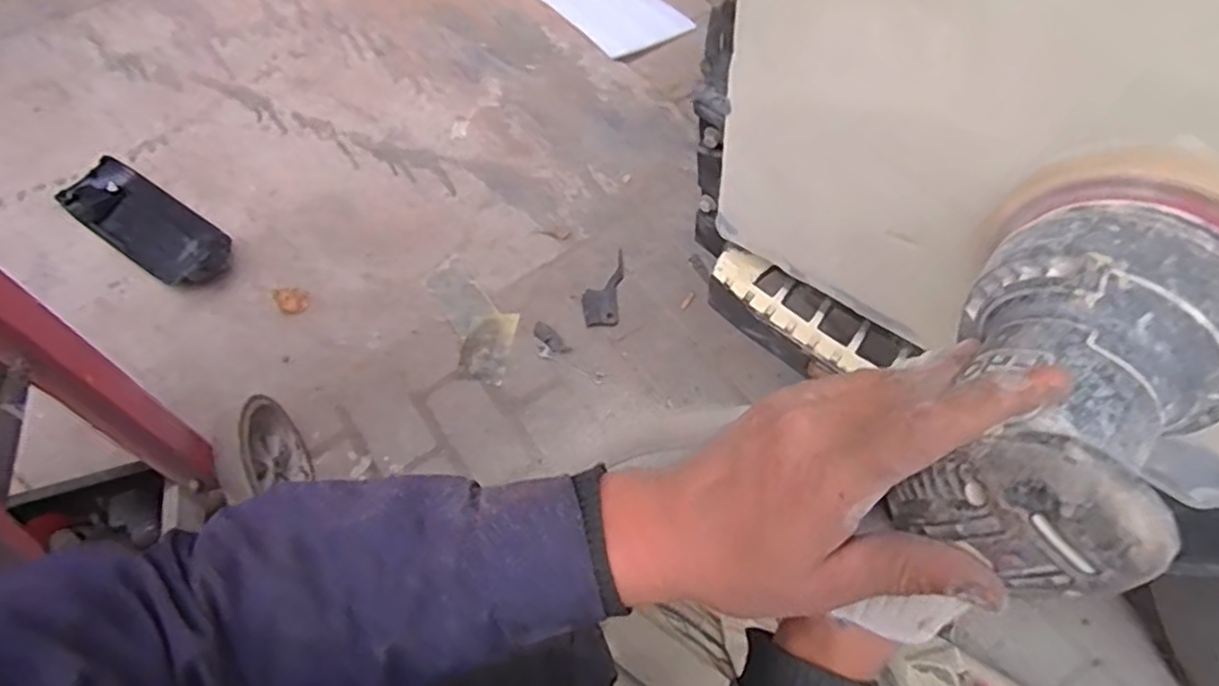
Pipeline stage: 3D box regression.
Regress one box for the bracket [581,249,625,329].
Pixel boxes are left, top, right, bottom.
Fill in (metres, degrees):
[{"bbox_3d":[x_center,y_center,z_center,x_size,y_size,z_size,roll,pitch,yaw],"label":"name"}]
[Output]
[{"bbox_3d":[-0.010,-0.093,1.144,0.061,0.018,0.151,3,59,5],"label":"bracket"}]

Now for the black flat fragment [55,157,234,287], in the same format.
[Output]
[{"bbox_3d":[-0.753,-0.193,1.140,0.309,0.059,0.121,32,64,4],"label":"black flat fragment"}]

